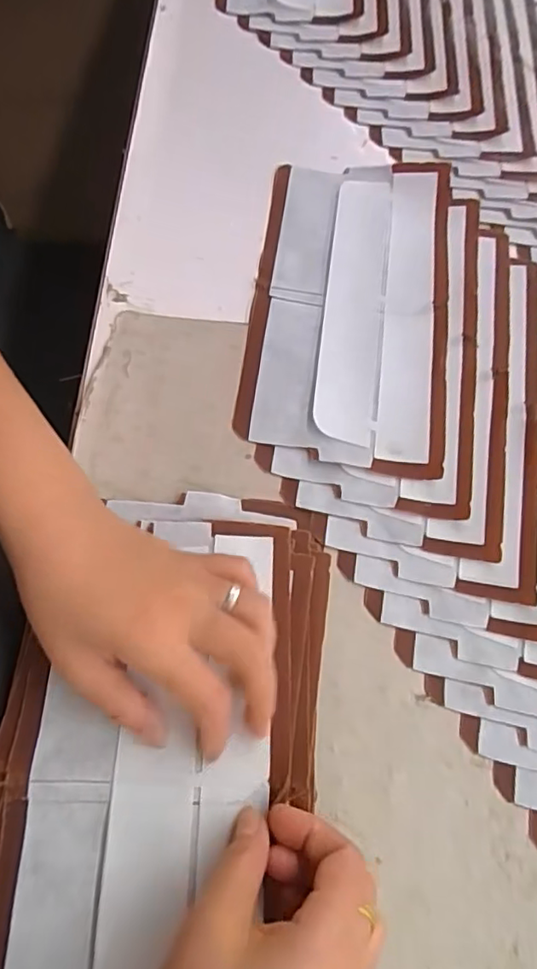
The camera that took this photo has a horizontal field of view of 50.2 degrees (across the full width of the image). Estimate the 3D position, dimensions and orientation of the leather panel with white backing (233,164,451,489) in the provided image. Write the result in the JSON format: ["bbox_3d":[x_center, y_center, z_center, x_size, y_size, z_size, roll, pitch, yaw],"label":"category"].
[{"bbox_3d":[0.052,-0.121,0.376,0.123,0.012,0.238,6,68,4],"label":"leather panel with white backing"}]

